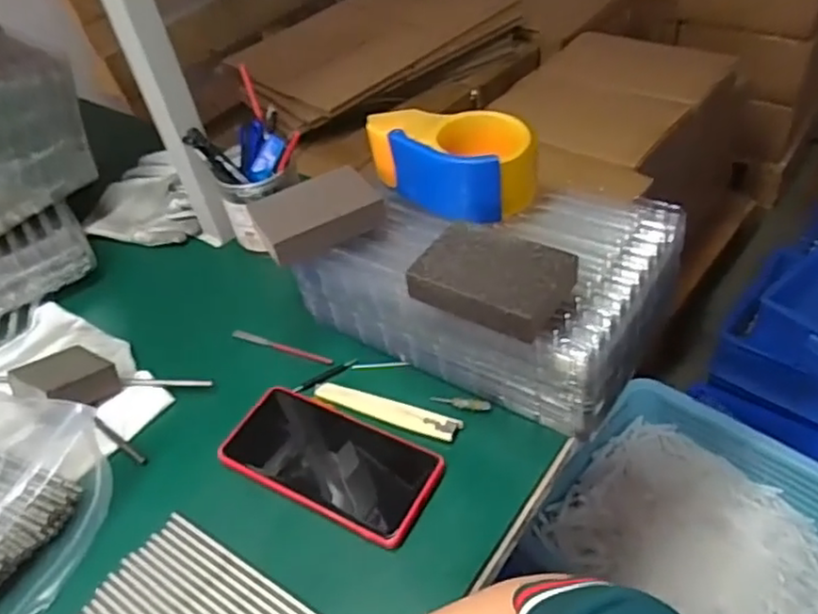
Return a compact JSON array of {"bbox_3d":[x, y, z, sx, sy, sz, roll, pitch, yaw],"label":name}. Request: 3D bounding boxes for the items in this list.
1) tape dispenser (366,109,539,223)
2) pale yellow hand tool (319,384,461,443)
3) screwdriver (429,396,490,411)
[{"bbox_3d":[0.032,-0.120,0.551,0.140,0.062,0.067,15,49,22],"label":"tape dispenser"},{"bbox_3d":[-0.020,0.082,0.532,0.124,0.006,0.019,15,49,22],"label":"pale yellow hand tool"},{"bbox_3d":[0.040,0.076,0.529,0.048,0.005,0.009,8,46,16],"label":"screwdriver"}]

